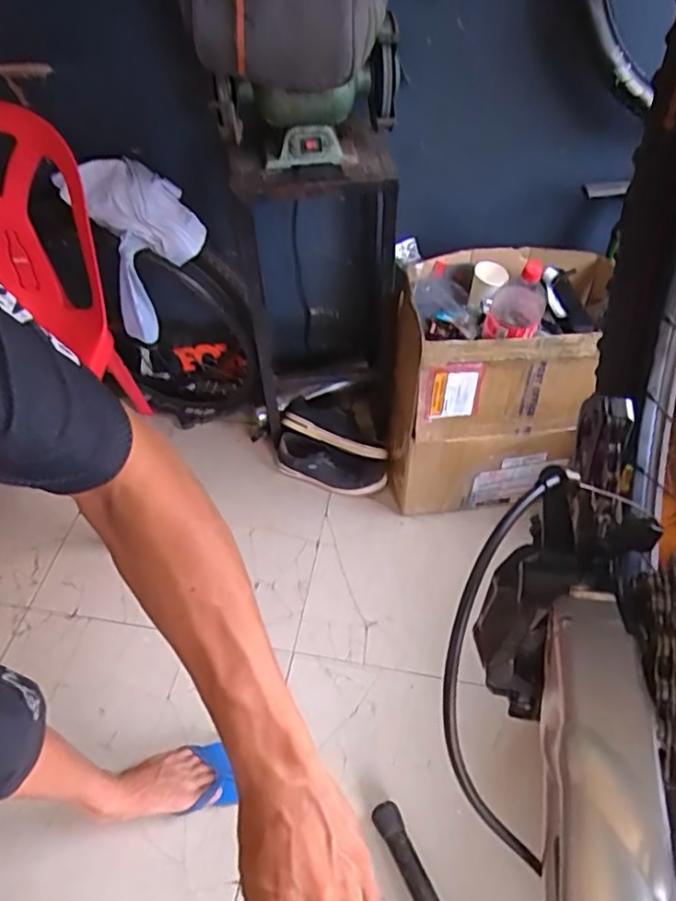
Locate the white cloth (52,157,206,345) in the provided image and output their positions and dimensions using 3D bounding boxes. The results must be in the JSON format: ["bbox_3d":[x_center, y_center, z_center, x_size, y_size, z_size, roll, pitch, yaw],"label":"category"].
[{"bbox_3d":[-0.409,-0.446,1.317,0.234,0.266,0.260,-26,55,-17],"label":"white cloth"}]

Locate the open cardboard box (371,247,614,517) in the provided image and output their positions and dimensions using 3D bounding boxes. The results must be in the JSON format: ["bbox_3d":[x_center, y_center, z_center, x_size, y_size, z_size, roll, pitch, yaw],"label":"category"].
[{"bbox_3d":[0.335,-0.135,1.372,0.425,0.523,0.387,8,52,9],"label":"open cardboard box"}]

